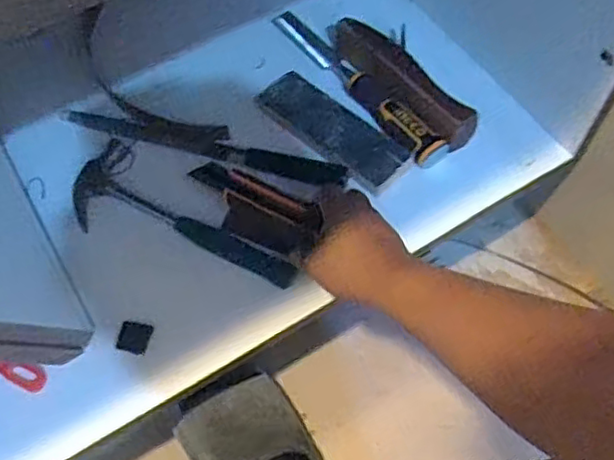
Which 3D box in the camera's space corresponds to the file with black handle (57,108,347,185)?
[{"bbox_3d":[-0.115,-0.094,0.693,0.322,0.017,0.037,14,62,9],"label":"file with black handle"}]

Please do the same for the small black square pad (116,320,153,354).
[{"bbox_3d":[-0.162,0.101,0.607,0.028,0.004,0.028,16,73,-3],"label":"small black square pad"}]

